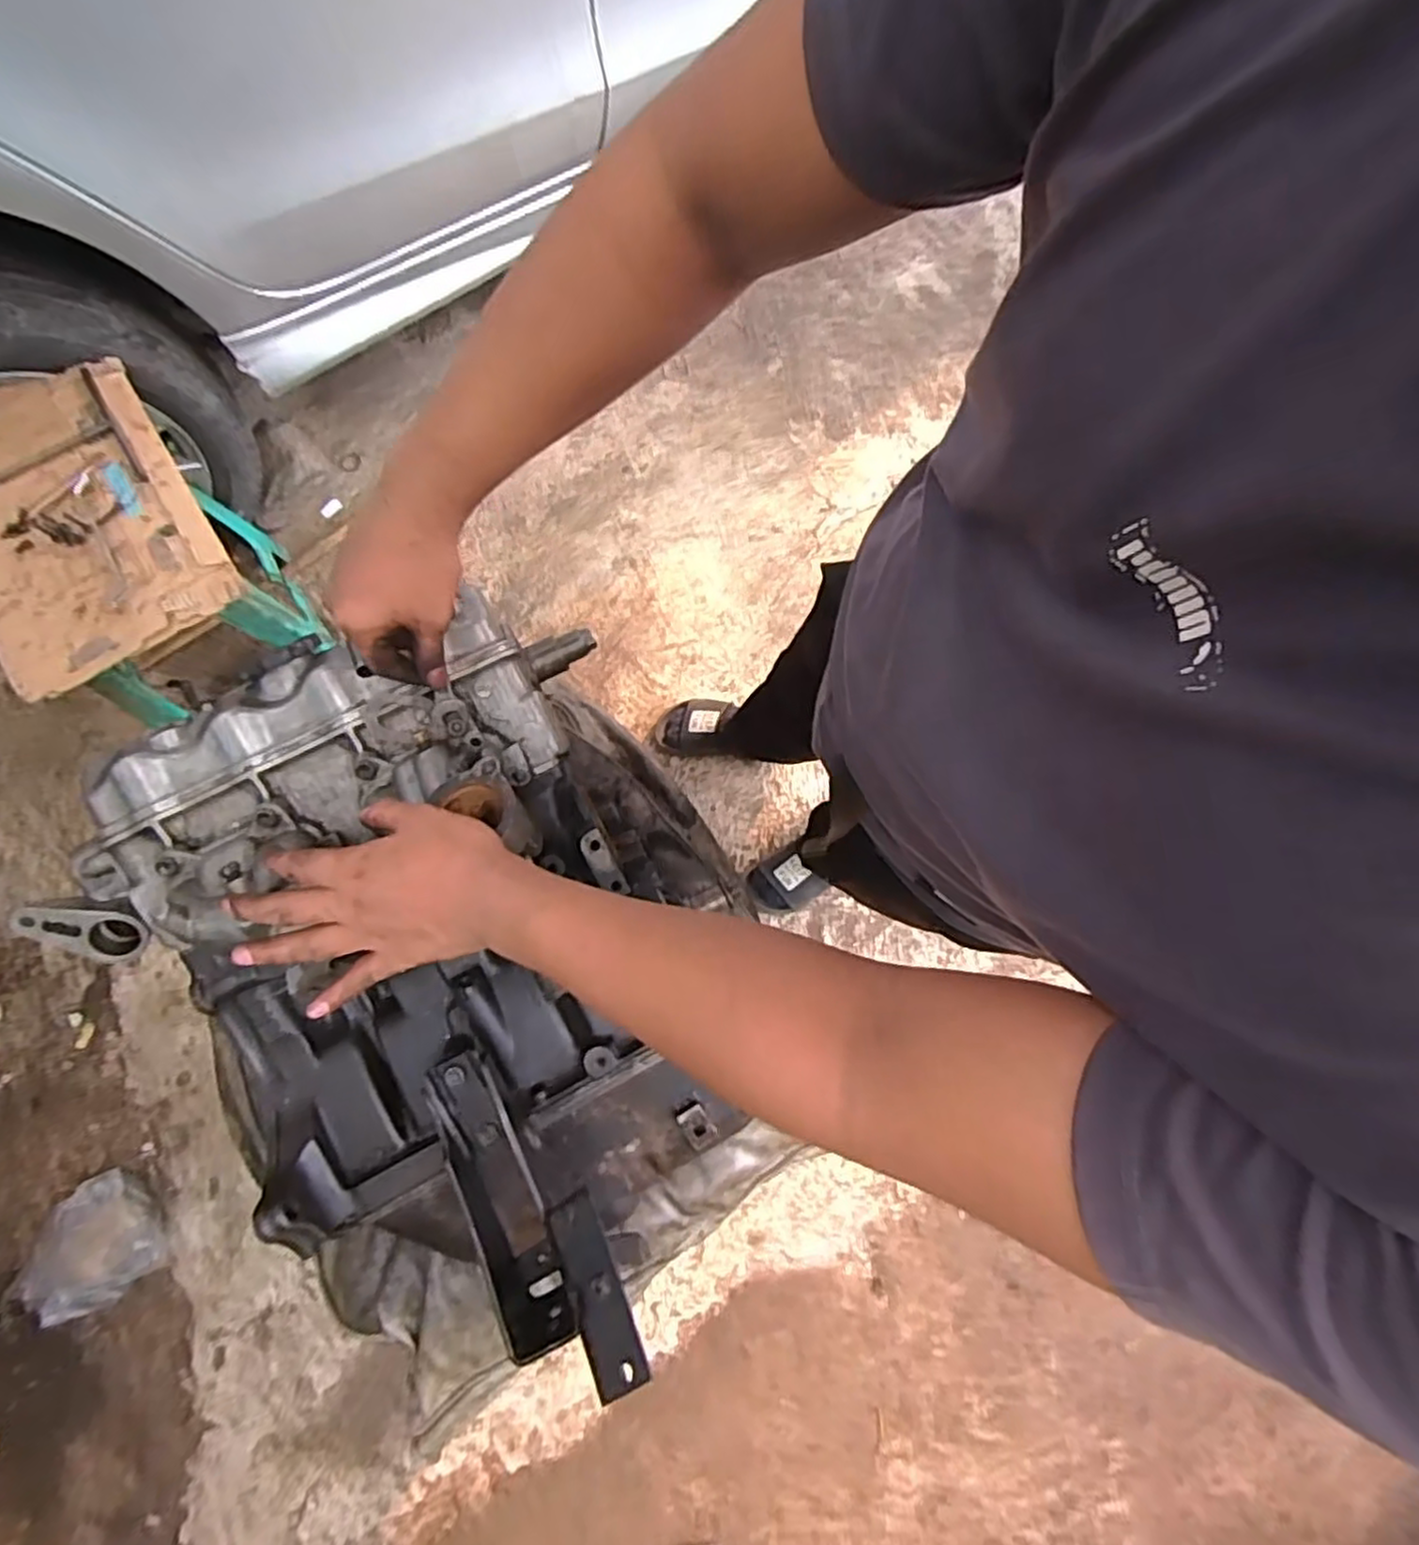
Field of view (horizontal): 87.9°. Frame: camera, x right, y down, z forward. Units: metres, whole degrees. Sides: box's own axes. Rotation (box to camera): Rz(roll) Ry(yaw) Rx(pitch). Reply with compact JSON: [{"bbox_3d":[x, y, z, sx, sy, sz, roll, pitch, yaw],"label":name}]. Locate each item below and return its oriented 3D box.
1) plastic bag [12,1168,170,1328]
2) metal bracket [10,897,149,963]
[{"bbox_3d":[-0.942,0.723,1.098,0.209,0.076,0.164,-36,78,-10],"label":"plastic bag"},{"bbox_3d":[-0.439,0.107,0.518,0.074,0.034,0.043,18,93,-26],"label":"metal bracket"}]

